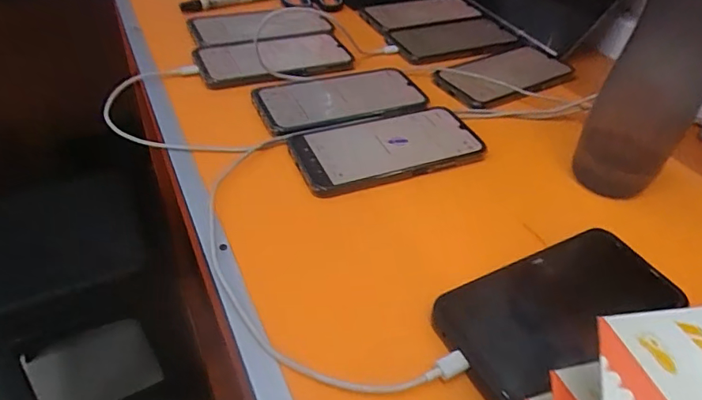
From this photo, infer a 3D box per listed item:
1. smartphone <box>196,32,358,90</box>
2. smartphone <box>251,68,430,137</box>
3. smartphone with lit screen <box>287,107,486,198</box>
[{"bbox_3d":[-0.085,-0.165,0.547,0.169,0.013,0.091,-19,48,-25],"label":"smartphone"},{"bbox_3d":[-0.009,-0.107,0.496,0.170,0.007,0.092,-14,47,-21],"label":"smartphone"},{"bbox_3d":[0.033,-0.051,0.438,0.168,0.008,0.079,-15,47,-21],"label":"smartphone with lit screen"}]

